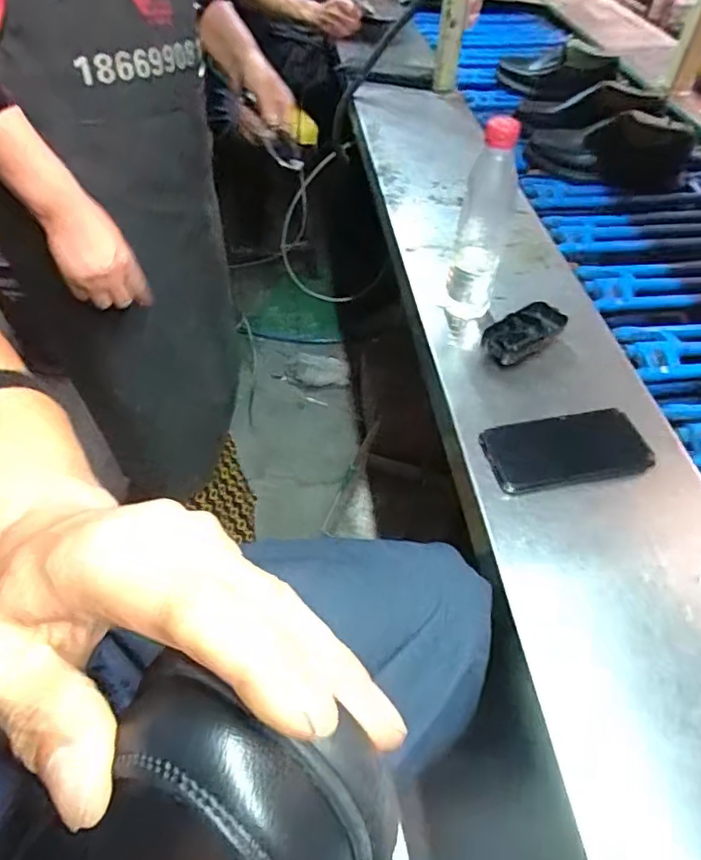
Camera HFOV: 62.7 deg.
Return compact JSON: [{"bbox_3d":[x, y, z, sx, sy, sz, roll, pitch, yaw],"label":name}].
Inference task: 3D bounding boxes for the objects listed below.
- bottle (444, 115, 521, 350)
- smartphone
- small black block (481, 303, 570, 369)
[{"bbox_3d":[0.153,-0.223,0.683,0.056,0.263,0.058,13,50,11],"label":"bottle"},{"bbox_3d":[0.221,0.021,0.589,0.160,0.008,0.085,-7,49,-7],"label":"smartphone"},{"bbox_3d":[0.209,-0.120,0.700,0.118,0.019,0.056,-35,58,-27],"label":"small black block"}]

